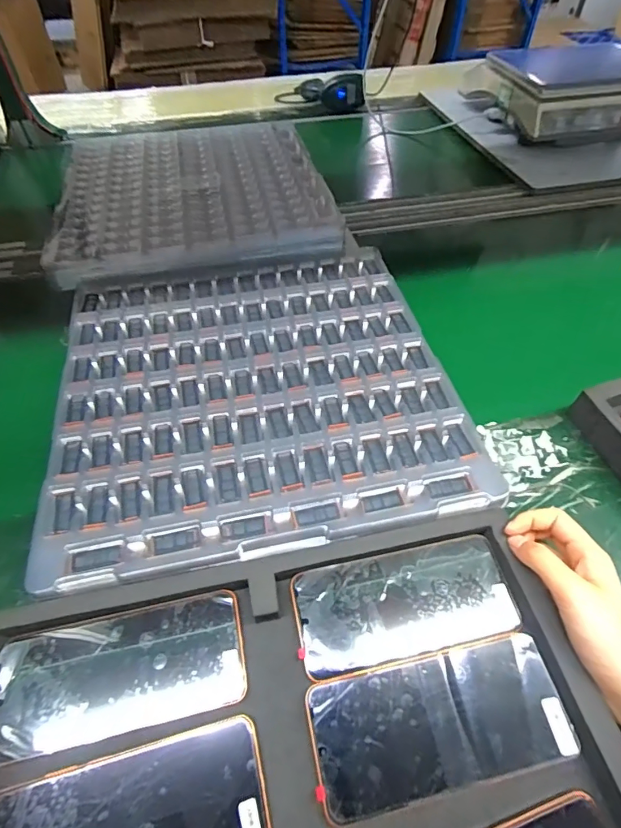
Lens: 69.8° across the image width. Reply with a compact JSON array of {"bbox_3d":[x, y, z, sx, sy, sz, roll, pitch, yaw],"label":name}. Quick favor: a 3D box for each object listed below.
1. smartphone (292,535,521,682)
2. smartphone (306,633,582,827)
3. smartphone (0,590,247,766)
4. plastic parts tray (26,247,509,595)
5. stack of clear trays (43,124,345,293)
[{"bbox_3d":[0.074,0.146,0.349,0.169,0.008,0.075,-10,52,-8],"label":"smartphone"},{"bbox_3d":[0.086,0.207,0.301,0.170,0.008,0.074,-11,60,-4],"label":"smartphone"},{"bbox_3d":[-0.134,0.185,0.321,0.166,0.009,0.076,-10,52,-8],"label":"smartphone"},{"bbox_3d":[-0.057,-0.036,0.467,0.384,0.022,0.364,-10,52,-7],"label":"plastic parts tray"},{"bbox_3d":[-0.177,-0.337,0.667,0.378,0.037,0.388,-12,53,-9],"label":"stack of clear trays"}]

